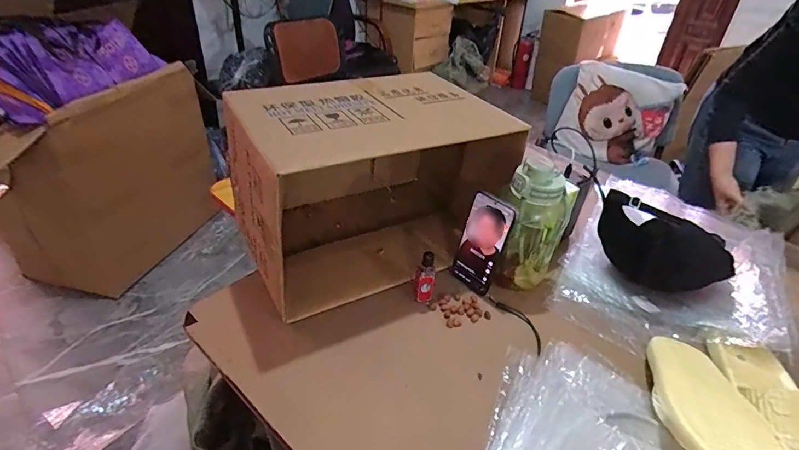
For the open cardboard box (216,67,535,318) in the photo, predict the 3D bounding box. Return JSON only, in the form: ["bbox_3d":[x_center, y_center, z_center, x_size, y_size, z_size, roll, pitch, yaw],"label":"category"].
[{"bbox_3d":[-0.053,-0.071,0.720,0.397,0.269,0.272,-14,39,-24],"label":"open cardboard box"}]

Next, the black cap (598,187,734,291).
[{"bbox_3d":[0.425,0.036,0.690,0.211,0.123,0.063,16,37,17],"label":"black cap"}]

